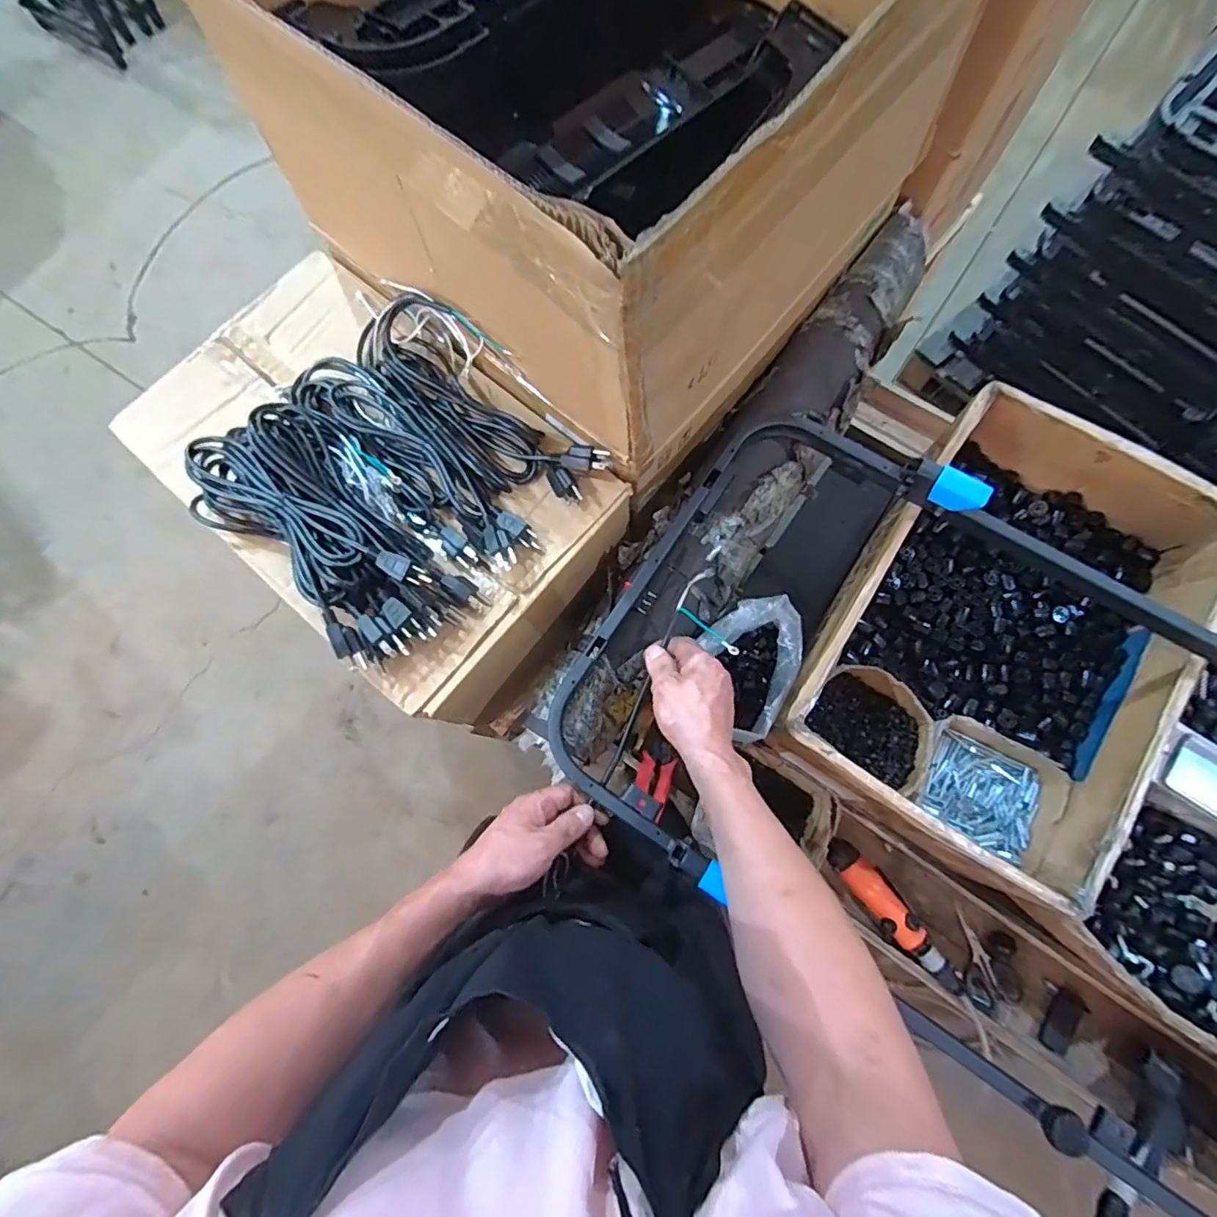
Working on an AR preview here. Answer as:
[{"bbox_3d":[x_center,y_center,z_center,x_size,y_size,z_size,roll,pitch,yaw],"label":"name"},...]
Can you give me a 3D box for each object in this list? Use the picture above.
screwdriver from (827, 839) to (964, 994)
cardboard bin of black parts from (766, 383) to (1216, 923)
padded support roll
[{"bbox_3d":[0.365,0.391,0.739,0.049,0.043,0.203,-35,76,-6],"label":"screwdriver"},{"bbox_3d":[0.478,0.030,0.713,0.357,0.150,0.535,33,80,11],"label":"cardboard bin of black parts"},{"bbox_3d":[0.172,-0.167,0.694,0.129,0.070,0.804,34,80,11],"label":"padded support roll"}]

